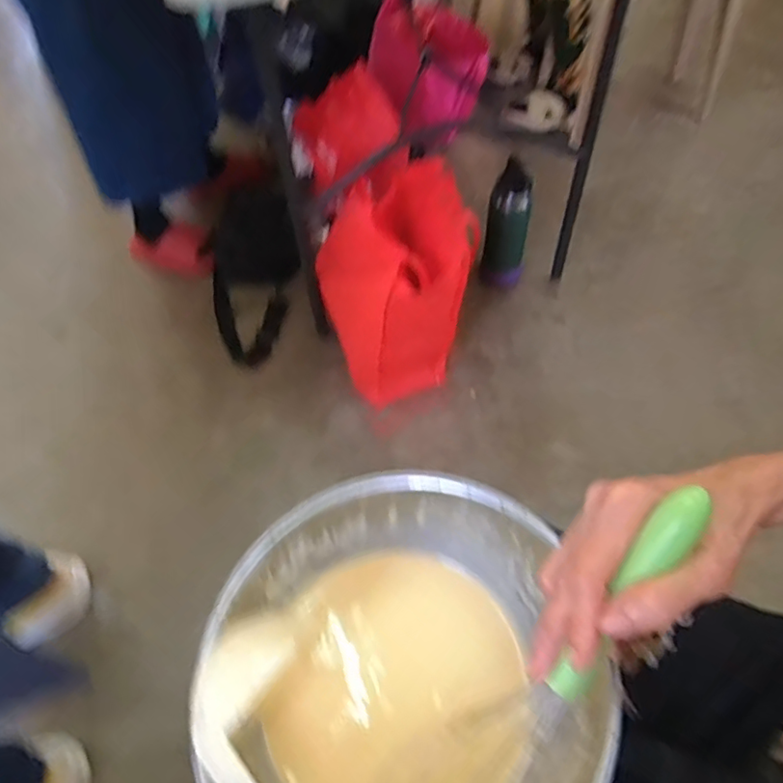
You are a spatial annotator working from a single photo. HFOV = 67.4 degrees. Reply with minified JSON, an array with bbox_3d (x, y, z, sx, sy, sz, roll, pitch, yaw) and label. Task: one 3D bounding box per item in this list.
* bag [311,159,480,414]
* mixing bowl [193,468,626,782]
[{"bbox_3d":[0.013,-0.180,1.128,0.258,0.390,0.306,-16,54,-8],"label":"bag"},{"bbox_3d":[0.007,0.175,0.373,0.217,0.096,0.249,-10,55,-5],"label":"mixing bowl"}]

